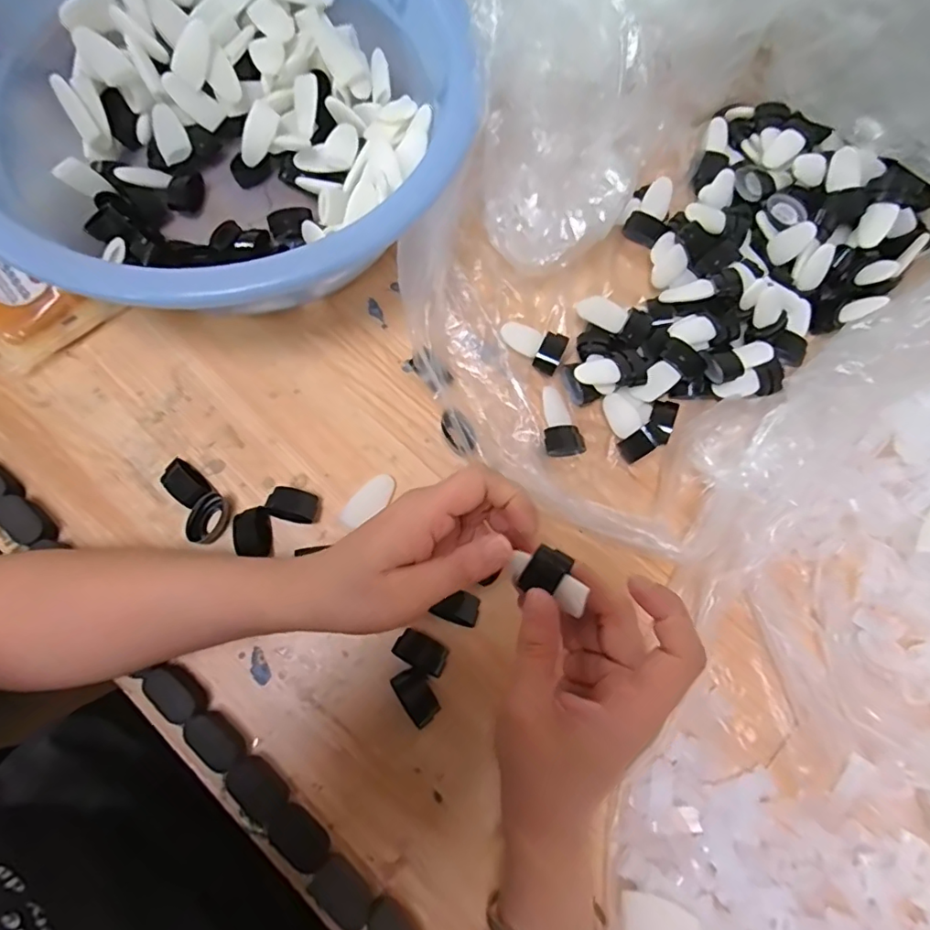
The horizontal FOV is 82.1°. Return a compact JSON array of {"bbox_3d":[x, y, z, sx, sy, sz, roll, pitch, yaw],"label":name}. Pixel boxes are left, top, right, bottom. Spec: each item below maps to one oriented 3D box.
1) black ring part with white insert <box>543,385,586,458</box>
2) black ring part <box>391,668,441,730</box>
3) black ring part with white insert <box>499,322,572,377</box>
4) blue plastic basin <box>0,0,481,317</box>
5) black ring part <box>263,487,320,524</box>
[{"bbox_3d":[0.068,-0.033,0.387,0.030,0.022,0.052,-12,77,-7],"label":"black ring part with white insert"},{"bbox_3d":[-0.030,0.145,0.336,0.018,0.011,0.033,-33,80,-12],"label":"black ring part"},{"bbox_3d":[0.051,-0.092,0.404,0.048,0.016,0.031,26,75,3],"label":"black ring part with white insert"},{"bbox_3d":[-0.158,-0.241,0.368,0.322,0.104,0.308,1,75,-4],"label":"blue plastic basin"},{"bbox_3d":[-0.118,0.028,0.368,0.032,0.016,0.022,12,75,-1],"label":"black ring part"}]

